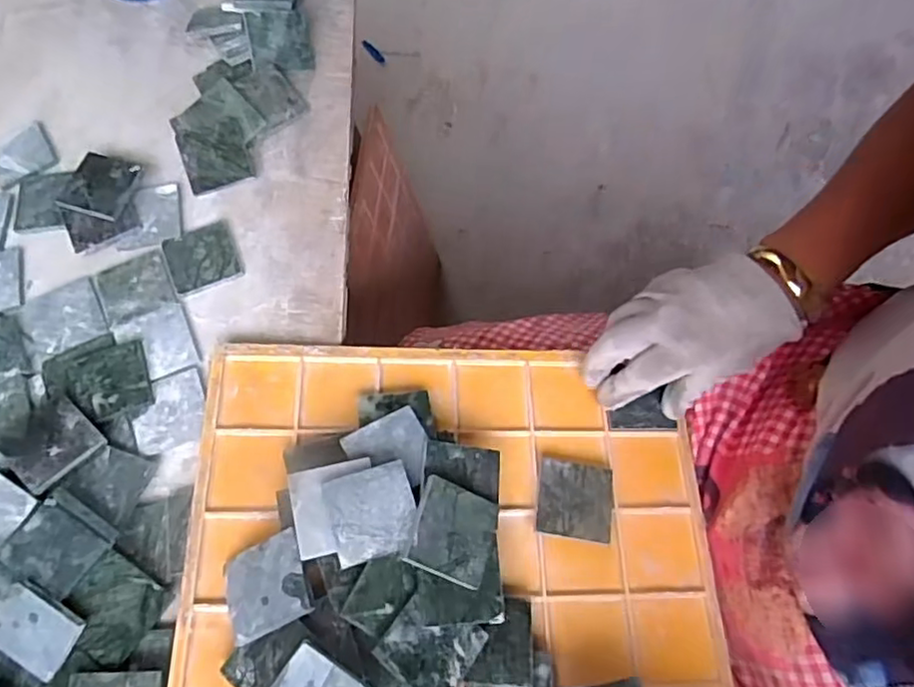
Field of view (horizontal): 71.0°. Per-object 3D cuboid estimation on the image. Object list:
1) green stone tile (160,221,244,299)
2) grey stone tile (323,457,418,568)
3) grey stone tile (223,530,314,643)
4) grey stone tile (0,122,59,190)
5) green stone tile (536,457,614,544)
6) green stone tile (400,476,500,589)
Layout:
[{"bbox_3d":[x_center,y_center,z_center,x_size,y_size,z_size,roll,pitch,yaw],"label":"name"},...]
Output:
[{"bbox_3d":[-0.182,-0.062,0.456,0.048,0.006,0.048,-22,68,-8],"label":"green stone tile"},{"bbox_3d":[-0.047,0.094,0.357,0.046,0.007,0.049,-17,68,-6],"label":"grey stone tile"},{"bbox_3d":[-0.108,0.136,0.363,0.048,0.004,0.048,-29,58,3],"label":"grey stone tile"},{"bbox_3d":[-0.339,-0.147,0.495,0.048,0.005,0.052,-31,70,-12],"label":"grey stone tile"},{"bbox_3d":[0.076,0.100,0.409,0.046,0.012,0.047,7,67,4],"label":"green stone tile"},{"bbox_3d":[-0.001,0.105,0.359,0.048,0.004,0.048,31,62,-20],"label":"green stone tile"}]

